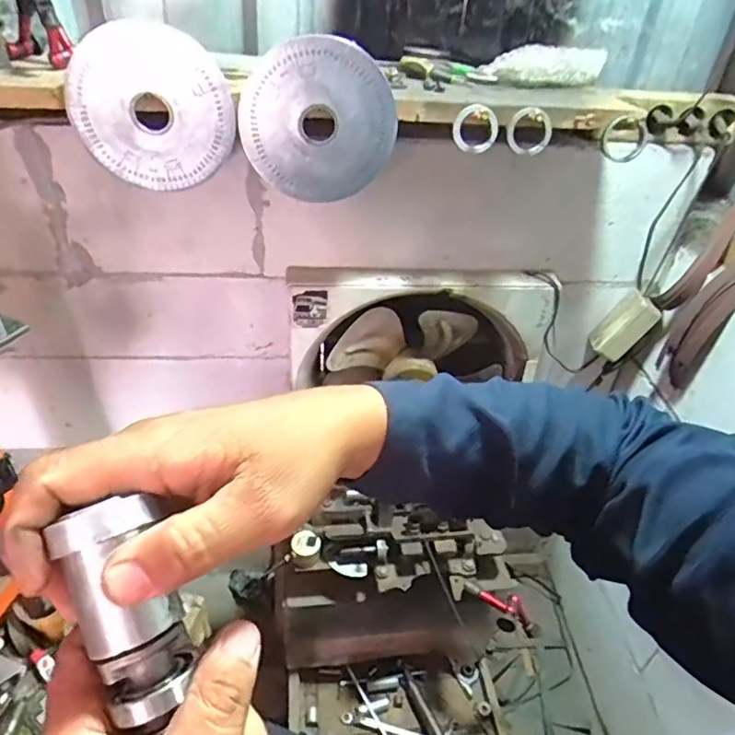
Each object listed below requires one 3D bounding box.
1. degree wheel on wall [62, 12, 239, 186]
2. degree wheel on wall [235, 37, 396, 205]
[{"bbox_3d":[-0.221,-0.265,0.589,0.161,0.152,0.009,2,38,-3],"label":"degree wheel on wall"},{"bbox_3d":[-0.052,-0.259,0.607,0.159,0.151,0.019,3,38,-1],"label":"degree wheel on wall"}]

